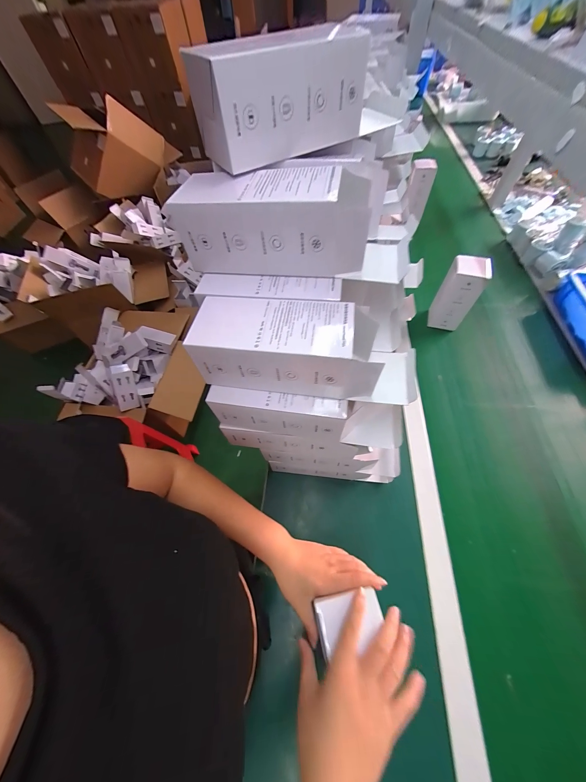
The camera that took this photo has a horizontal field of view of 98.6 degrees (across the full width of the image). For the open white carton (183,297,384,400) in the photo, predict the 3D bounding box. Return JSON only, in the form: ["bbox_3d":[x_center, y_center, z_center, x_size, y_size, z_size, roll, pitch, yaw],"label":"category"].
[{"bbox_3d":[-0.007,-0.048,0.274,0.186,0.068,0.075,5,63,5],"label":"open white carton"}]

